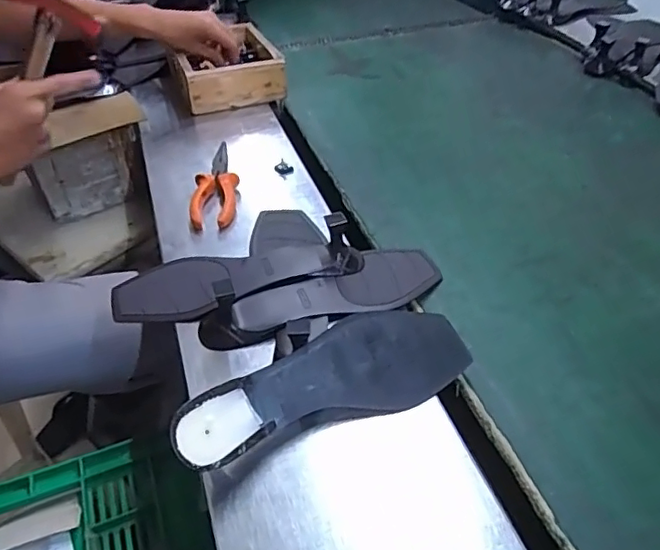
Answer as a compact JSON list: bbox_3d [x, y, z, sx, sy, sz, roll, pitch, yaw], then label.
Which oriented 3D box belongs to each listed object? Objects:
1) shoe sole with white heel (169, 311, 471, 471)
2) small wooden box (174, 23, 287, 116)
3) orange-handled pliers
[{"bbox_3d":[-0.003,0.088,0.459,0.255,0.050,0.084,-15,69,-25],"label":"shoe sole with white heel"},{"bbox_3d":[-0.166,-0.329,0.898,0.155,0.070,0.180,-13,45,-16],"label":"small wooden box"},{"bbox_3d":[-0.137,-0.108,0.684,0.049,0.027,0.142,0,43,-2],"label":"orange-handled pliers"}]

